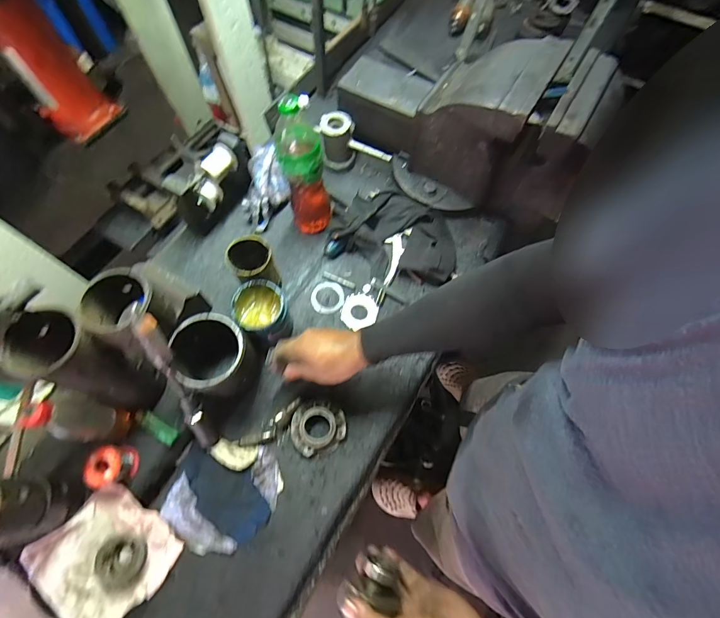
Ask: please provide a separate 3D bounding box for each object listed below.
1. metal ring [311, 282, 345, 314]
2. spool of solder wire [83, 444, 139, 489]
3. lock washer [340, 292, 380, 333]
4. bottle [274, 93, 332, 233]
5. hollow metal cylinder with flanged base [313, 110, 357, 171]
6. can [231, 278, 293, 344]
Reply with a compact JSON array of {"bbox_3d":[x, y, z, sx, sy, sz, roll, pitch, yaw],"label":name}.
[{"bbox_3d":[-0.062,-0.022,0.720,0.063,0.009,0.066,0,66,-1],"label":"metal ring"},{"bbox_3d":[-0.385,0.244,0.574,0.047,0.062,0.055,-8,67,-5],"label":"spool of solder wire"},{"bbox_3d":[0.000,0.003,0.706,0.065,0.004,0.072,18,67,7],"label":"lock washer"},{"bbox_3d":[-0.099,-0.246,0.659,0.080,0.264,0.067,-6,67,-4],"label":"bottle"},{"bbox_3d":[-0.049,-0.368,0.814,0.079,0.099,0.070,6,66,1],"label":"hollow metal cylinder with flanged base"},{"bbox_3d":[-0.165,0.013,0.643,0.084,0.105,0.092,0,66,-1],"label":"can"}]

